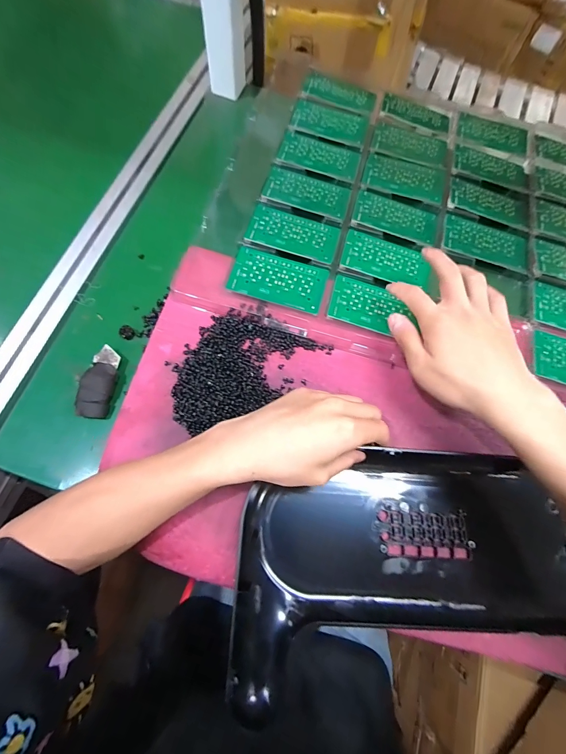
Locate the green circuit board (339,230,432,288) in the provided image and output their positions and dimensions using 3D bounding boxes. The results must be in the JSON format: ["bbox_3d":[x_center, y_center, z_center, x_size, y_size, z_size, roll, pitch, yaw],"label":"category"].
[{"bbox_3d":[0.124,-0.141,0.408,0.104,0.004,0.056,17,68,-1],"label":"green circuit board"}]

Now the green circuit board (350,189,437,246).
[{"bbox_3d":[0.144,-0.205,0.431,0.106,0.006,0.057,19,72,3],"label":"green circuit board"}]

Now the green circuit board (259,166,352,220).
[{"bbox_3d":[0.031,-0.235,0.431,0.106,0.005,0.054,15,71,2],"label":"green circuit board"}]

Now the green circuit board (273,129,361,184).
[{"bbox_3d":[0.048,-0.295,0.455,0.104,0.004,0.062,15,69,-1],"label":"green circuit board"}]

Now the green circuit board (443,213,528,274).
[{"bbox_3d":[0.256,-0.170,0.428,0.107,0.005,0.059,18,71,2],"label":"green circuit board"}]

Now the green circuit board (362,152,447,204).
[{"bbox_3d":[0.163,-0.268,0.454,0.105,0.004,0.064,16,71,2],"label":"green circuit board"}]

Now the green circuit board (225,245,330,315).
[{"bbox_3d":[-0.005,-0.111,0.385,0.105,0.004,0.060,17,71,2],"label":"green circuit board"}]

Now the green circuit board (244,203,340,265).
[{"bbox_3d":[0.013,-0.174,0.409,0.106,0.004,0.058,17,68,-1],"label":"green circuit board"}]

